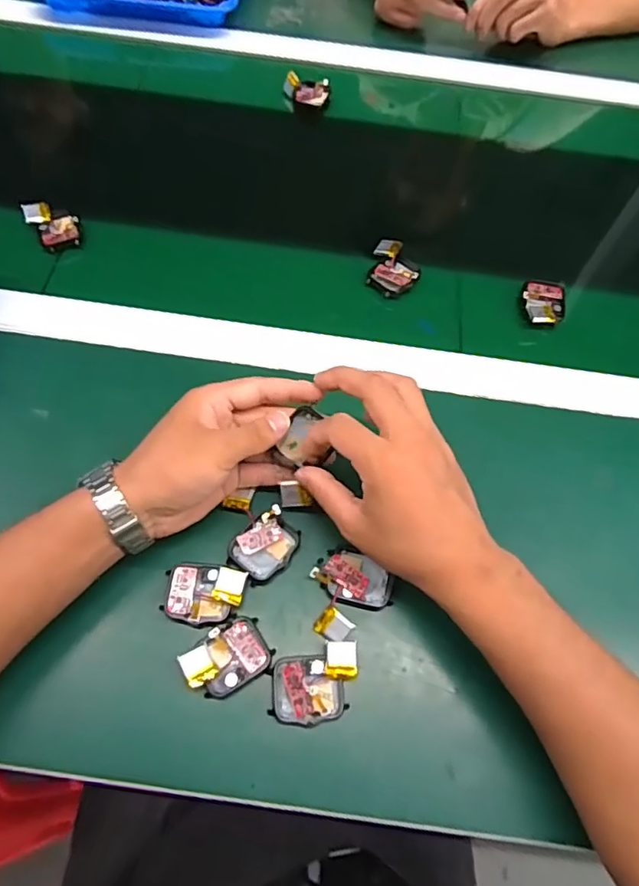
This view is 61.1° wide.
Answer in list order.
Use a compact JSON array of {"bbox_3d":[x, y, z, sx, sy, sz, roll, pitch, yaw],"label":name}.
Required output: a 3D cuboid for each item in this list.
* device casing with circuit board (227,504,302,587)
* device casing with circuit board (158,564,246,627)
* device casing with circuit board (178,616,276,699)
[{"bbox_3d":[-0.037,0.072,0.372,0.036,0.011,0.049,40,69,14],"label":"device casing with circuit board"},{"bbox_3d":[-0.075,0.100,0.356,0.051,0.015,0.037,4,65,-2],"label":"device casing with circuit board"},{"bbox_3d":[-0.057,0.135,0.339,0.050,0.021,0.036,-29,70,-15],"label":"device casing with circuit board"}]

